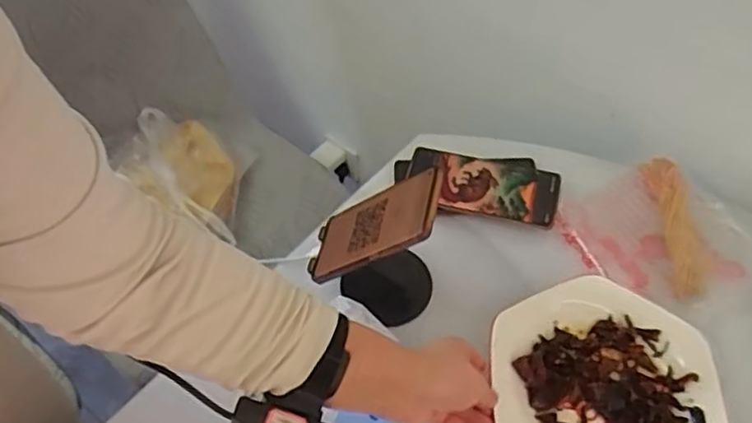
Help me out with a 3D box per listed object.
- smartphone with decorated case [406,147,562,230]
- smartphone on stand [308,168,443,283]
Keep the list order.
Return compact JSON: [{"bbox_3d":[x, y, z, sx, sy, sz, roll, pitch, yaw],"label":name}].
[{"bbox_3d":[0.116,-0.028,0.730,0.164,0.018,0.078,14,54,8],"label":"smartphone with decorated case"},{"bbox_3d":[-0.003,0.015,0.593,0.014,0.170,0.073,35,51,-28],"label":"smartphone on stand"}]

